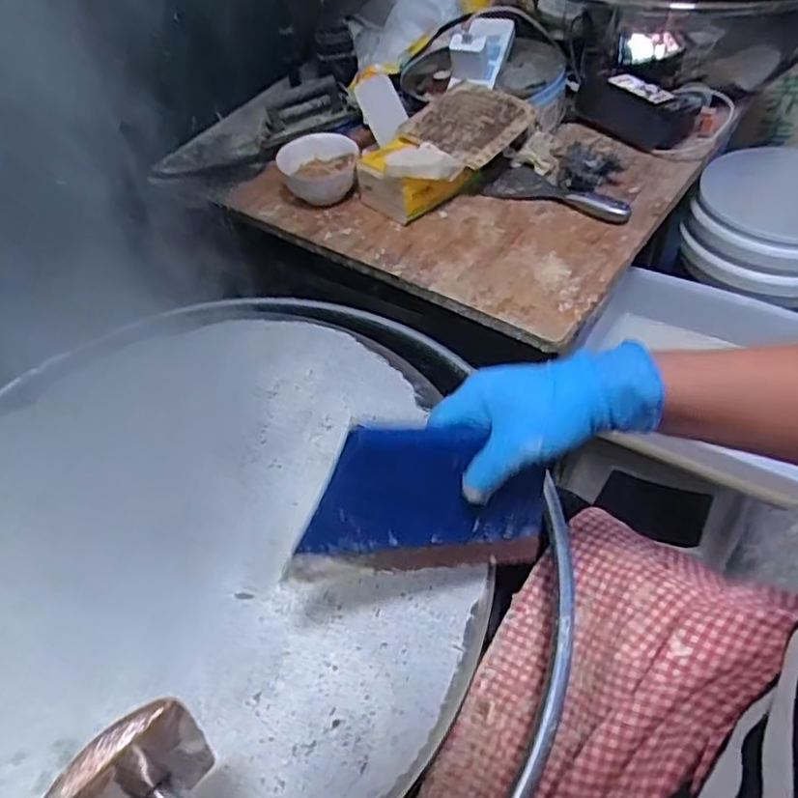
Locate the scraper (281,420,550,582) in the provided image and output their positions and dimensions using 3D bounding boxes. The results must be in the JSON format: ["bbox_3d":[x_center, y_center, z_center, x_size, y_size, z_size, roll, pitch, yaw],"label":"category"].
[{"bbox_3d":[0.025,0.072,0.433,0.184,0.122,0.010,1,32,-21],"label":"scraper"}]

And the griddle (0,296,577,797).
[{"bbox_3d":[-0.181,0.158,0.566,0.620,0.073,0.685,26,57,24],"label":"griddle"}]

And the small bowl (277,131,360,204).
[{"bbox_3d":[-0.116,-0.334,0.928,0.116,0.069,0.086,-3,50,3],"label":"small bowl"}]

